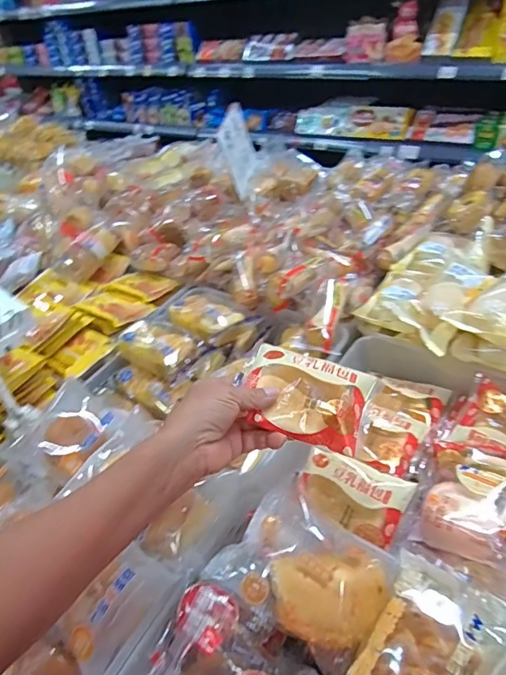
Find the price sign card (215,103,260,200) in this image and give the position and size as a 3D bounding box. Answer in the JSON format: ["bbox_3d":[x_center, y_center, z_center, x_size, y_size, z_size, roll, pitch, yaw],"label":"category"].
[{"bbox_3d":[-0.020,-0.298,0.731,0.008,0.113,0.134,-2,45,20],"label":"price sign card"}]

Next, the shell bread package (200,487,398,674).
[{"bbox_3d":[0.042,0.192,0.384,0.131,0.050,0.099,20,47,30],"label":"shell bread package"}]

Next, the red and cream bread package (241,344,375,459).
[{"bbox_3d":[0.045,0.049,0.410,0.106,0.030,0.083,10,43,20],"label":"red and cream bread package"}]

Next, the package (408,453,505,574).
[{"bbox_3d":[0.226,0.169,0.467,0.102,0.041,0.106,16,45,26],"label":"package"}]

